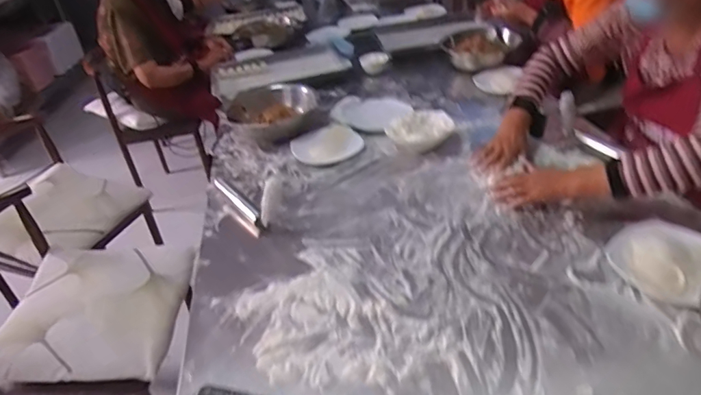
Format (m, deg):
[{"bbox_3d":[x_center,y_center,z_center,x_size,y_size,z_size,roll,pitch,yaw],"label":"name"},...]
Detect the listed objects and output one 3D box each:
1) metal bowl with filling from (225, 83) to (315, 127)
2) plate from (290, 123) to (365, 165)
[{"bbox_3d":[-0.236,-0.262,1.428,0.236,0.078,0.213,-25,40,-26],"label":"metal bowl with filling"},{"bbox_3d":[-0.067,-0.146,1.303,0.178,0.019,0.189,-3,35,2],"label":"plate"}]

